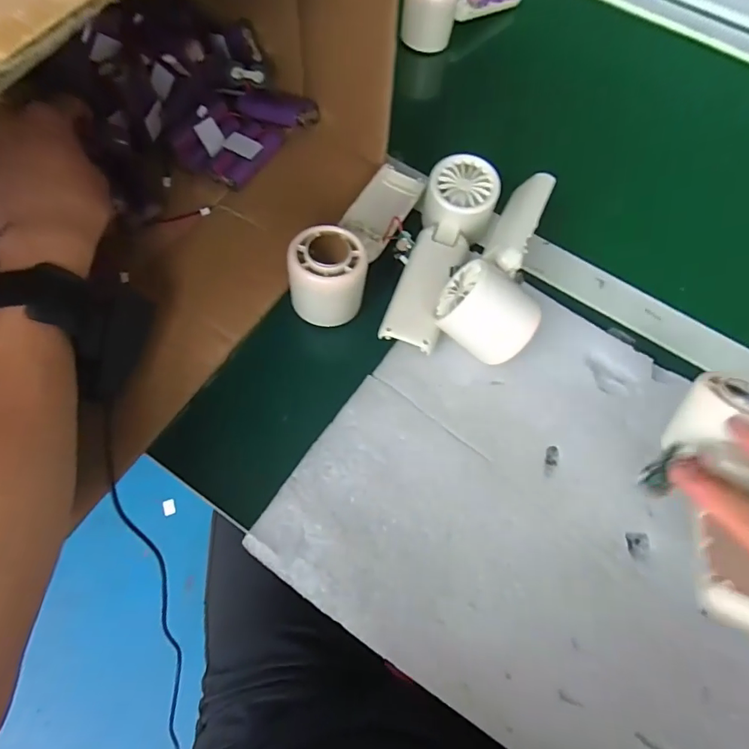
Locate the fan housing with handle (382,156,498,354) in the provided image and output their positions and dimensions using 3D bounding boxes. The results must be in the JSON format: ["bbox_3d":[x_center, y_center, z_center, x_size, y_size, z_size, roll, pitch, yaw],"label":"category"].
[{"bbox_3d":[0.054,-0.093,0.369,0.058,0.050,0.158,17,65,4],"label":"fan housing with handle"}]

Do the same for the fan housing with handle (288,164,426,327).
[{"bbox_3d":[-0.004,-0.115,0.378,0.061,0.049,0.171,29,66,10],"label":"fan housing with handle"}]

